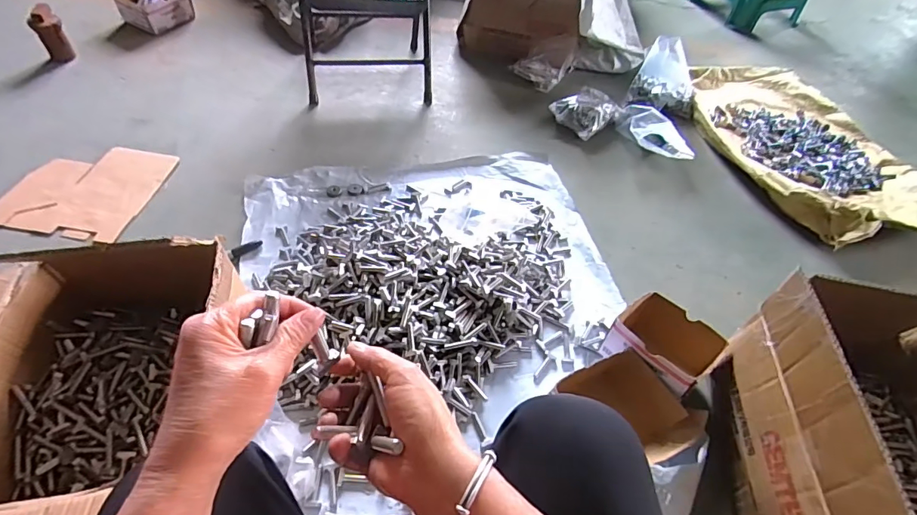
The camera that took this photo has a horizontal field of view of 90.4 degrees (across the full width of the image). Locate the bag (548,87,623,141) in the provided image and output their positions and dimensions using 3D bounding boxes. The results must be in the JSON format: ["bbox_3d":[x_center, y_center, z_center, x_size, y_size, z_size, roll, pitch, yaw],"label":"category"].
[{"bbox_3d":[0.341,-0.388,1.214,0.158,0.063,0.132,-32,60,-28],"label":"bag"}]

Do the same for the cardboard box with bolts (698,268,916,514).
[{"bbox_3d":[0.518,0.230,0.585,0.238,0.259,0.341,5,51,-1],"label":"cardboard box with bolts"}]

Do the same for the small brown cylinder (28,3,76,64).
[{"bbox_3d":[-1.047,-0.578,1.175,0.058,0.112,0.066,28,53,17],"label":"small brown cylinder"}]

